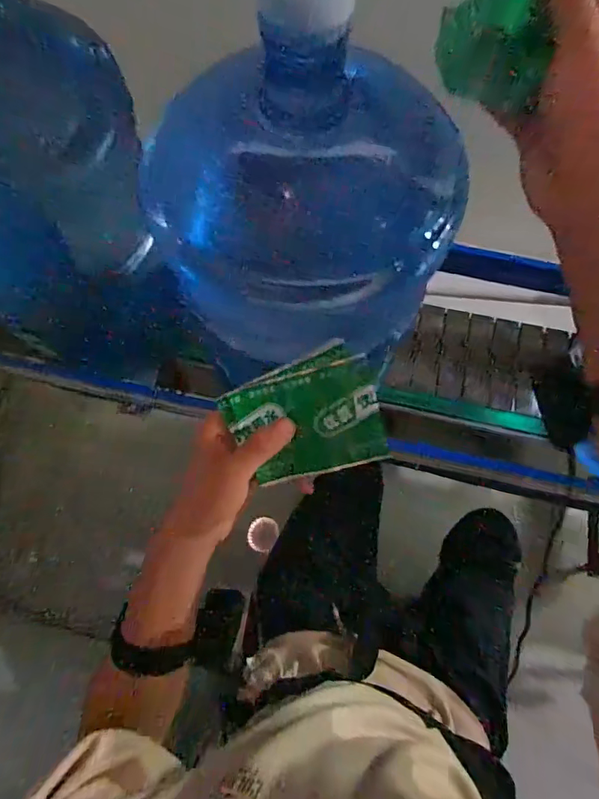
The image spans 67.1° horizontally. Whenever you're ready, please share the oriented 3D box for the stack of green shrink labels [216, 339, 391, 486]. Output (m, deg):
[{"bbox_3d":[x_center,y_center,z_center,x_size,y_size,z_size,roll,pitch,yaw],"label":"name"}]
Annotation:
[{"bbox_3d":[0.007,0.016,0.322,0.106,0.006,0.086,-22,101,6],"label":"stack of green shrink labels"}]

